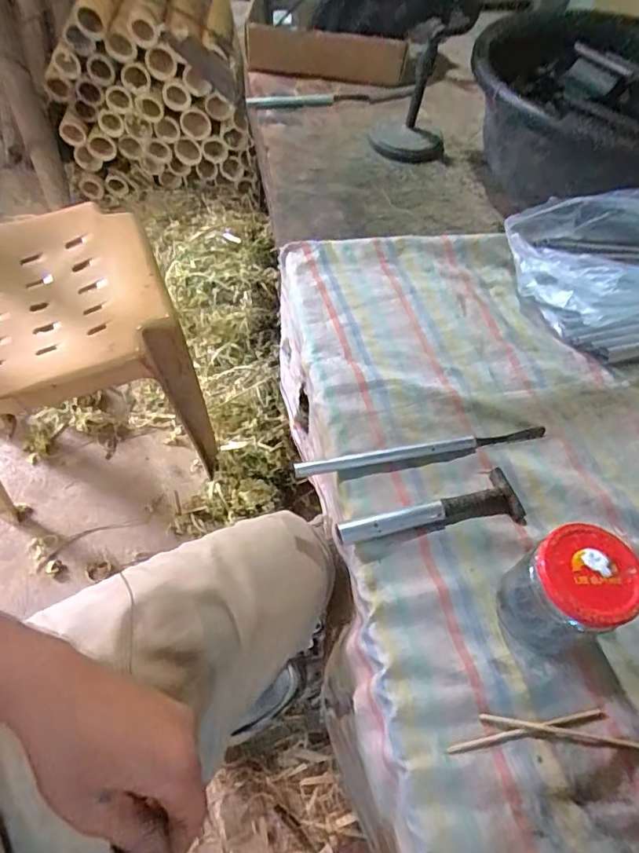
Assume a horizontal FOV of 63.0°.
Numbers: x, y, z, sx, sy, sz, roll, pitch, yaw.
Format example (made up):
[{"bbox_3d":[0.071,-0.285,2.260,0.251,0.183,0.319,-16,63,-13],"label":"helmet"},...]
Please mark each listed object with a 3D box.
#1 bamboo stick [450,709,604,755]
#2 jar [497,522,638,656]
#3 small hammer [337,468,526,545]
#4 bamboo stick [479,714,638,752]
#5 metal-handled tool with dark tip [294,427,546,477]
[{"bbox_3d":[0.140,0.205,0.352,0.113,0.004,0.005,-8,55,-11],"label":"bamboo stick"},{"bbox_3d":[0.168,0.114,0.357,0.061,0.084,0.062,3,54,-4],"label":"jar"},{"bbox_3d":[0.091,0.068,0.433,0.158,0.014,0.046,-7,56,-11],"label":"small hammer"},{"bbox_3d":[0.216,0.215,0.348,0.212,0.010,0.008,9,54,2],"label":"bamboo stick"},{"bbox_3d":[0.095,0.020,0.468,0.236,0.009,0.012,-8,56,-12],"label":"metal-handled tool with dark tip"}]

